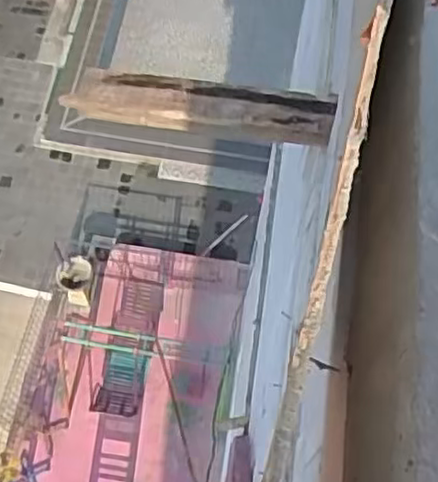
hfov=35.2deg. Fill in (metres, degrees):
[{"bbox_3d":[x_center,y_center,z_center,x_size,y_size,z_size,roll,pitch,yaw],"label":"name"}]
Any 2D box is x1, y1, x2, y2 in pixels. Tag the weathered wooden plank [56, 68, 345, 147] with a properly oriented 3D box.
[{"bbox_3d":[-0.044,-0.330,1.650,0.624,0.080,0.124,6,65,1],"label":"weathered wooden plank"}]

